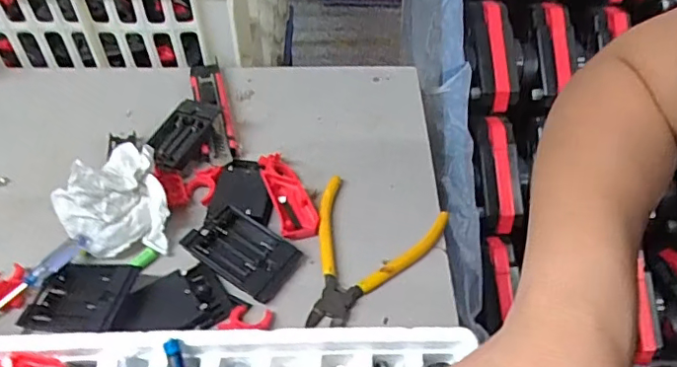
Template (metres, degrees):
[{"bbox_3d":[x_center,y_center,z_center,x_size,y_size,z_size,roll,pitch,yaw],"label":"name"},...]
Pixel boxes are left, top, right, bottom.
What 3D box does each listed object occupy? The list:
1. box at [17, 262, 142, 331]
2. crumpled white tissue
[{"bbox_3d":[-0.187,0.084,0.405,0.077,0.016,0.055,-3,48,21],"label":"box"},{"bbox_3d":[-0.182,0.015,0.442,0.081,0.061,0.075,-14,48,-14],"label":"crumpled white tissue"}]

